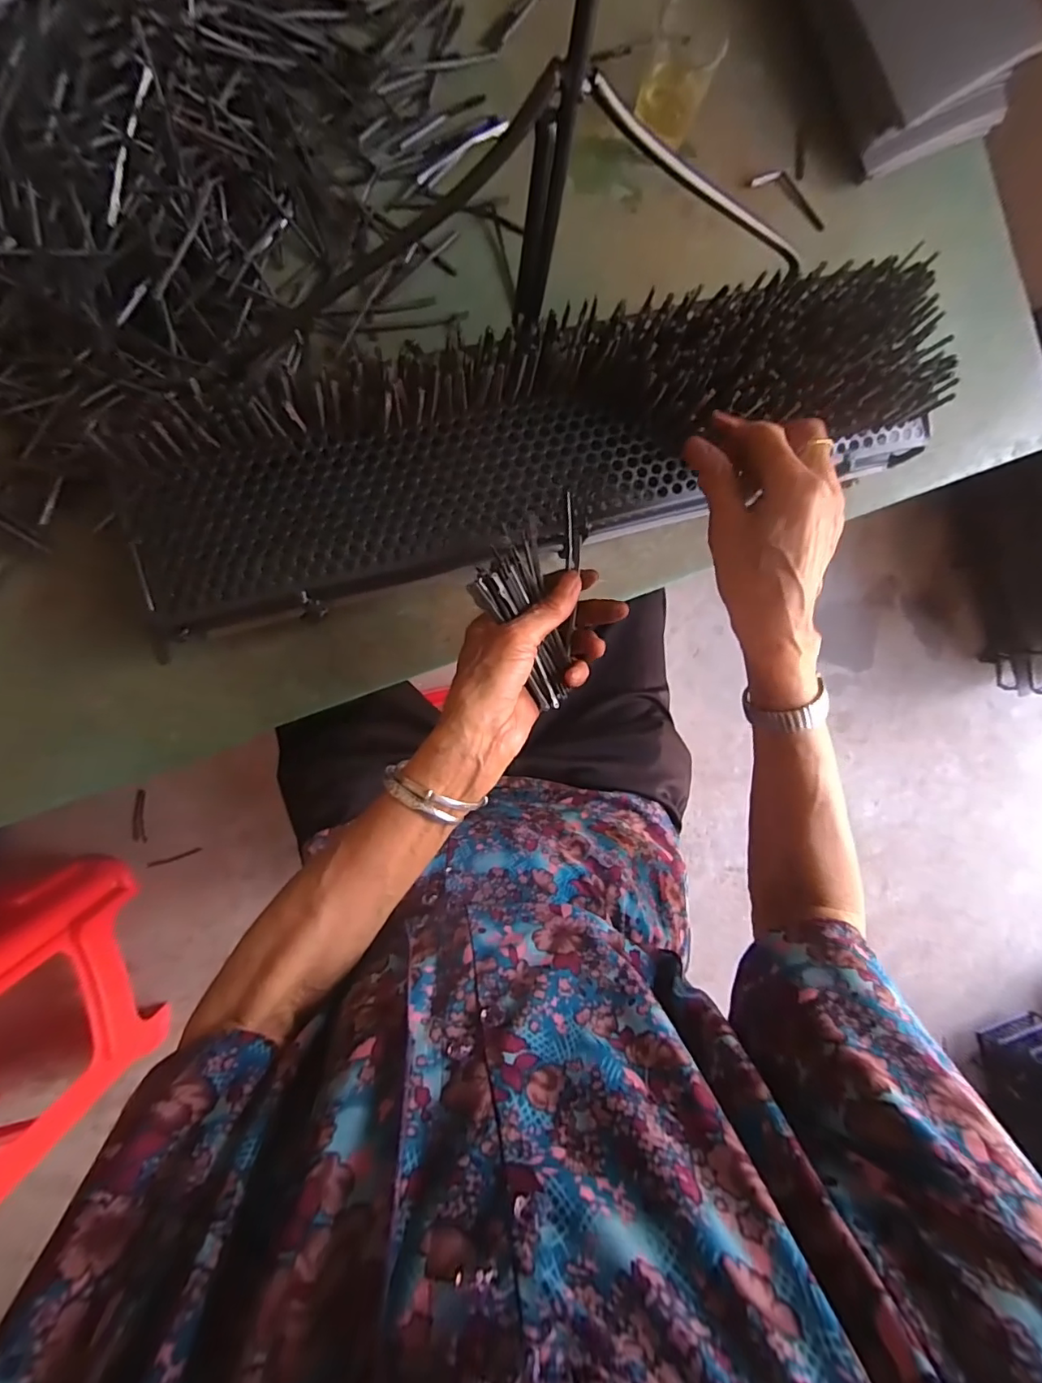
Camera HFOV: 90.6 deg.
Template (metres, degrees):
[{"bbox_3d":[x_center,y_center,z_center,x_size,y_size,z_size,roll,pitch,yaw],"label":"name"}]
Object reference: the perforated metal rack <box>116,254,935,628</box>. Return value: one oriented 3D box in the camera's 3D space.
[{"bbox_3d":[0.022,-0.181,0.378,0.587,0.077,0.142,-16,94,-4],"label":"perforated metal rack"}]

